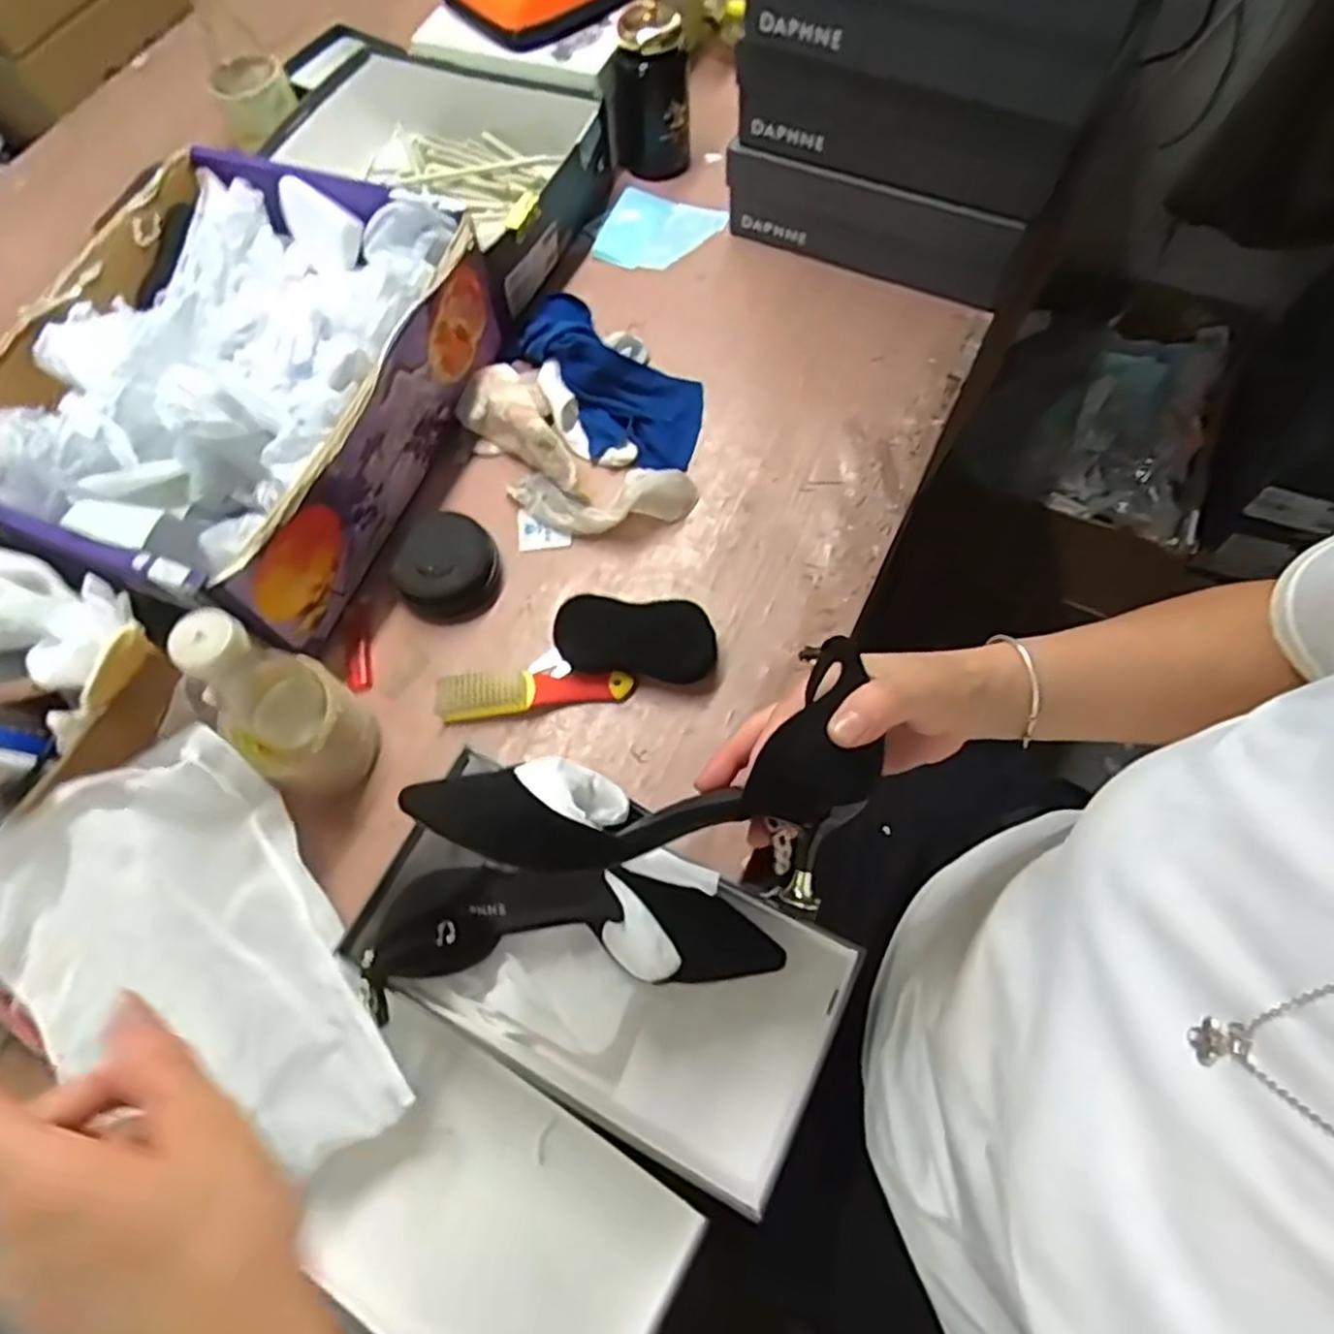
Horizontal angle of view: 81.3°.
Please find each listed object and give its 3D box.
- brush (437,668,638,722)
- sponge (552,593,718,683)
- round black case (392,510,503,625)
[{"bbox_3d":[-0.111,0.017,0.633,0.160,0.021,0.039,-3,66,2],"label":"brush"},{"bbox_3d":[-0.026,-0.023,0.642,0.131,0.036,0.060,6,67,5],"label":"sponge"},{"bbox_3d":[-0.192,-0.089,0.673,0.089,0.034,0.092,-1,66,2],"label":"round black case"}]

